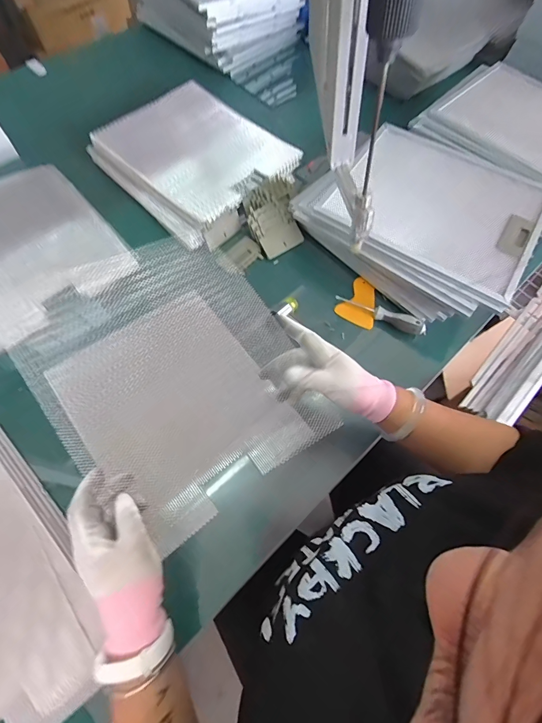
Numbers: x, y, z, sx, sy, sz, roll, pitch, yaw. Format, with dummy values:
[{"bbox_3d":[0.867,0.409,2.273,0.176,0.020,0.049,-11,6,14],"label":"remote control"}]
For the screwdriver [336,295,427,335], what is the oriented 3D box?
[{"bbox_3d":[0.196,-0.087,0.621,0.163,0.024,0.029,26,66,9],"label":"screwdriver"}]

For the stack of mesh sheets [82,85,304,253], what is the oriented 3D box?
[{"bbox_3d":[-0.155,-0.430,0.737,0.340,0.057,0.314,42,70,16],"label":"stack of mesh sheets"}]

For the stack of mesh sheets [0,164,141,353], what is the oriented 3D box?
[{"bbox_3d":[-0.446,-0.209,0.622,0.283,0.031,0.350,-38,72,-18],"label":"stack of mesh sheets"}]

